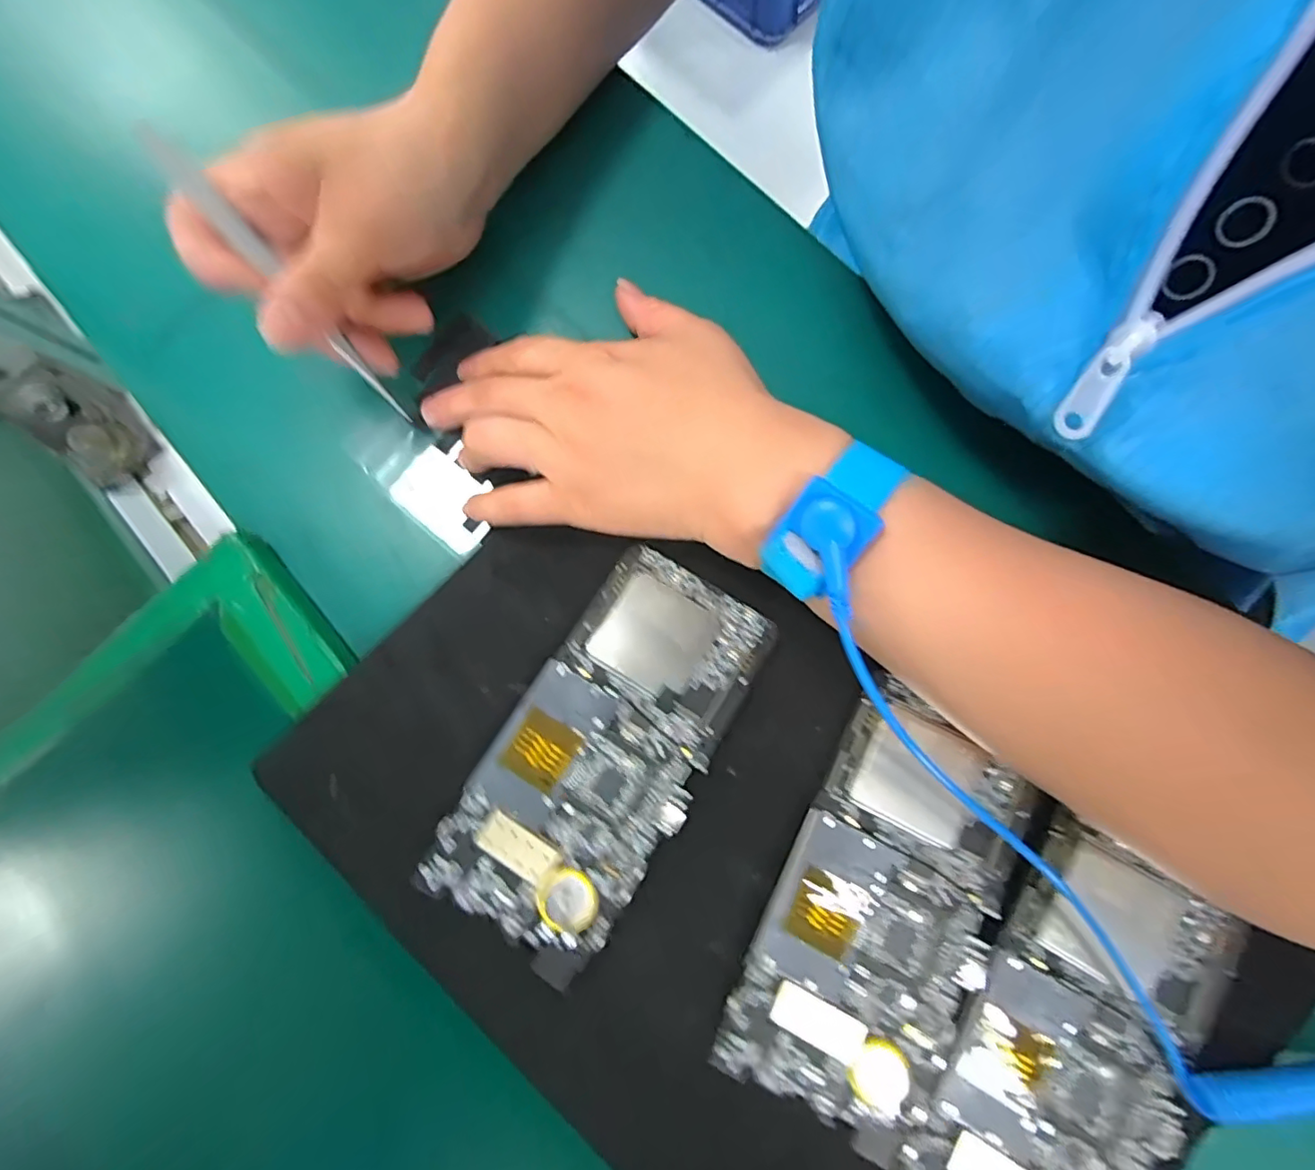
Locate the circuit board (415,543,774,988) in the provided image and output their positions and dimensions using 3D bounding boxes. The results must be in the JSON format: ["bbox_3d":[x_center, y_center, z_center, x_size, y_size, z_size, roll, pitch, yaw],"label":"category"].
[{"bbox_3d":[-0.019,0.061,0.221,0.072,0.007,0.149,30,86,9],"label":"circuit board"}]

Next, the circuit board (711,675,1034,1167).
[{"bbox_3d":[0.084,0.117,0.209,0.072,0.007,0.144,26,80,6],"label":"circuit board"}]

